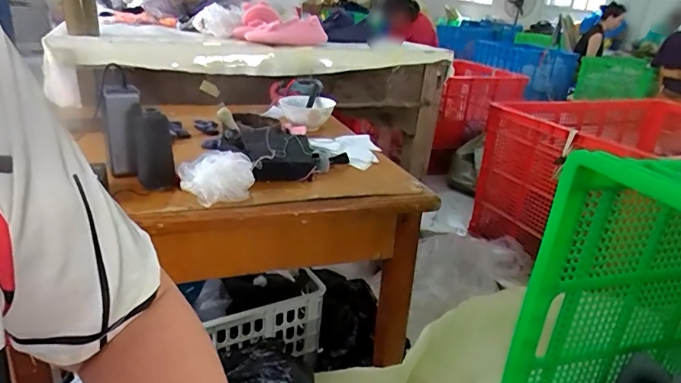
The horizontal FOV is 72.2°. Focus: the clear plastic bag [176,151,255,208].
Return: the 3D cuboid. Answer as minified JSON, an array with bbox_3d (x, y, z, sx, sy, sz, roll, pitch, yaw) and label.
[{"bbox_3d":[-0.171,-0.023,0.664,0.102,0.050,0.074,-16,31,-41],"label":"clear plastic bag"}]

